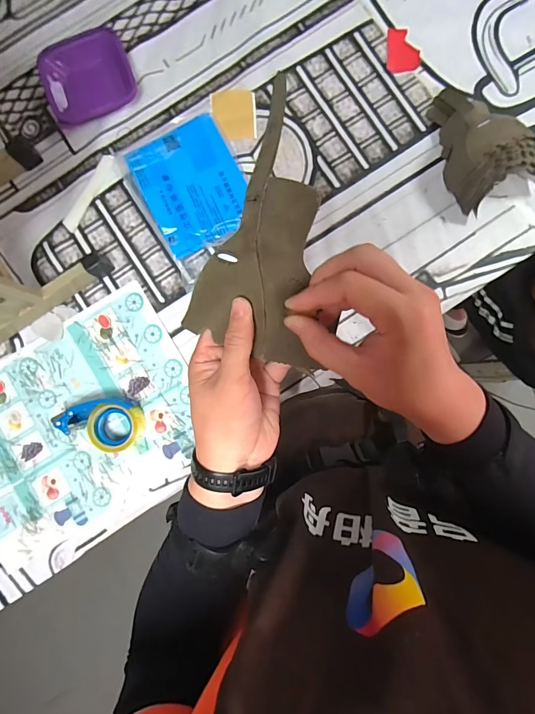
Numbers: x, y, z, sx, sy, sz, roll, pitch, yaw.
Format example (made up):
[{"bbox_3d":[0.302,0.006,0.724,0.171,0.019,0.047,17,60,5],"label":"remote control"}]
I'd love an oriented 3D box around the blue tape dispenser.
[{"bbox_3d":[-0.347,0.134,0.784,0.179,0.070,0.115,13,87,4],"label":"blue tape dispenser"}]

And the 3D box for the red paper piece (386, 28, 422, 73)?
[{"bbox_3d":[0.303,-0.677,0.826,0.072,0.004,0.100,3,88,2],"label":"red paper piece"}]

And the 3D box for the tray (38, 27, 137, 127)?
[{"bbox_3d":[-0.401,-0.619,0.828,0.198,0.048,0.166,-22,85,1],"label":"tray"}]

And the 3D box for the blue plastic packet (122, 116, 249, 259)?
[{"bbox_3d":[-0.157,-0.367,0.812,0.211,0.037,0.264,-27,85,1],"label":"blue plastic packet"}]

